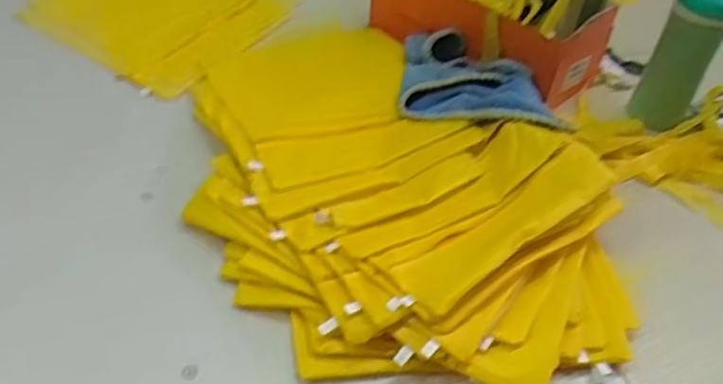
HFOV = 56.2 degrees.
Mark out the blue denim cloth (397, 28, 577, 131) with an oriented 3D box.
[{"bbox_3d":[0.144,-0.130,0.819,0.191,0.047,0.183,9,44,2],"label":"blue denim cloth"}]

